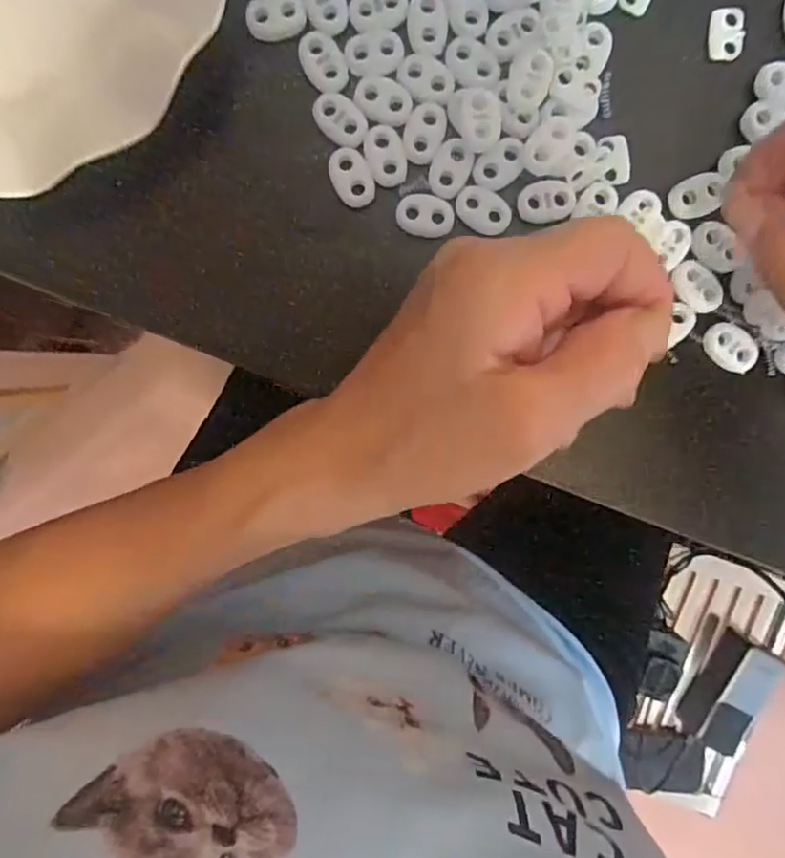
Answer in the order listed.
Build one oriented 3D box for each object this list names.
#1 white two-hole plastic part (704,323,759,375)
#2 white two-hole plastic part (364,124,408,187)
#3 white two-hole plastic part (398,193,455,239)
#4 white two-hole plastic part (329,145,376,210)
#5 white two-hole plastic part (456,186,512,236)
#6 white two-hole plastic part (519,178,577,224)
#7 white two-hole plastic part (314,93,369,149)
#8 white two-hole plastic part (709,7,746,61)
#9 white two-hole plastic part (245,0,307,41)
[{"bbox_3d":[0.136,-0.032,0.235,0.014,0.007,0.022,-43,96,4],"label":"white two-hole plastic part"},{"bbox_3d":[-0.002,-0.106,0.225,0.015,0.004,0.022,-19,97,1],"label":"white two-hole plastic part"},{"bbox_3d":[0.013,-0.083,0.228,0.022,0.004,0.016,5,97,-2],"label":"white two-hole plastic part"},{"bbox_3d":[-0.016,-0.097,0.225,0.015,0.004,0.022,-20,97,1],"label":"white two-hole plastic part"},{"bbox_3d":[0.036,-0.086,0.228,0.022,0.004,0.016,27,96,-4],"label":"white two-hole plastic part"},{"bbox_3d":[0.061,-0.089,0.229,0.022,0.004,0.016,-7,97,-1],"label":"white two-hole plastic part"},{"bbox_3d":[-0.020,-0.119,0.223,0.023,0.004,0.015,40,94,-6],"label":"white two-hole plastic part"},{"bbox_3d":[0.131,-0.154,0.229,0.012,0.006,0.018,-3,97,-1],"label":"white two-hole plastic part"},{"bbox_3d":[-0.044,-0.156,0.219,0.022,0.004,0.017,-8,97,0],"label":"white two-hole plastic part"}]

